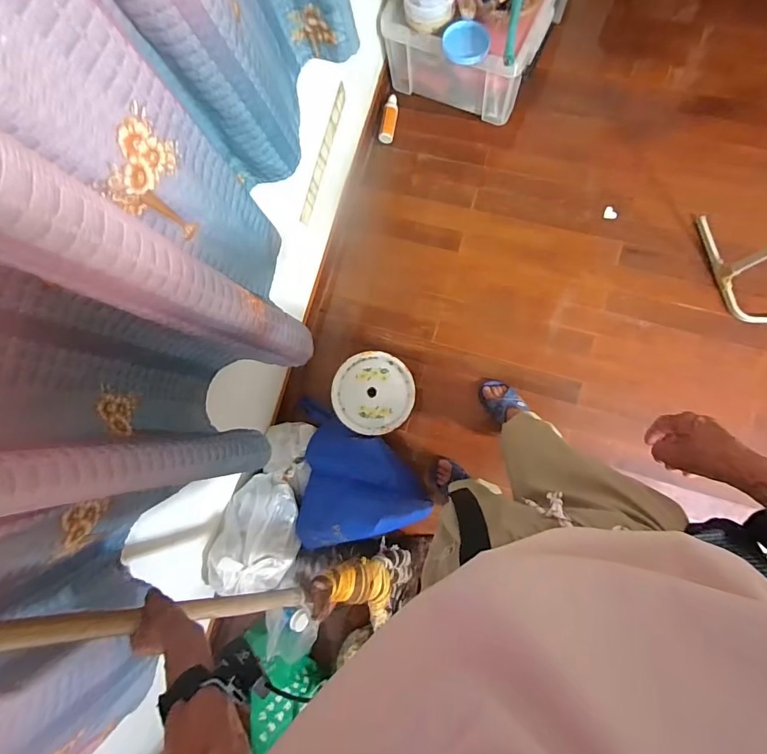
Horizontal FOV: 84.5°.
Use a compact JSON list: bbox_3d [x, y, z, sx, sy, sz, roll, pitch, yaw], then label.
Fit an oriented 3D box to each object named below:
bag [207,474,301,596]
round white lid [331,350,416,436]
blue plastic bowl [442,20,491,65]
[{"bbox_3d":[-0.316,0.384,1.035,0.182,0.118,0.254,3,85,8],"label":"bag"},{"bbox_3d":[-0.027,0.039,1.045,0.198,0.037,0.199,-1,85,8],"label":"round white lid"},{"bbox_3d":[0.209,-0.852,1.075,0.109,0.030,0.093,36,90,9],"label":"blue plastic bowl"}]

